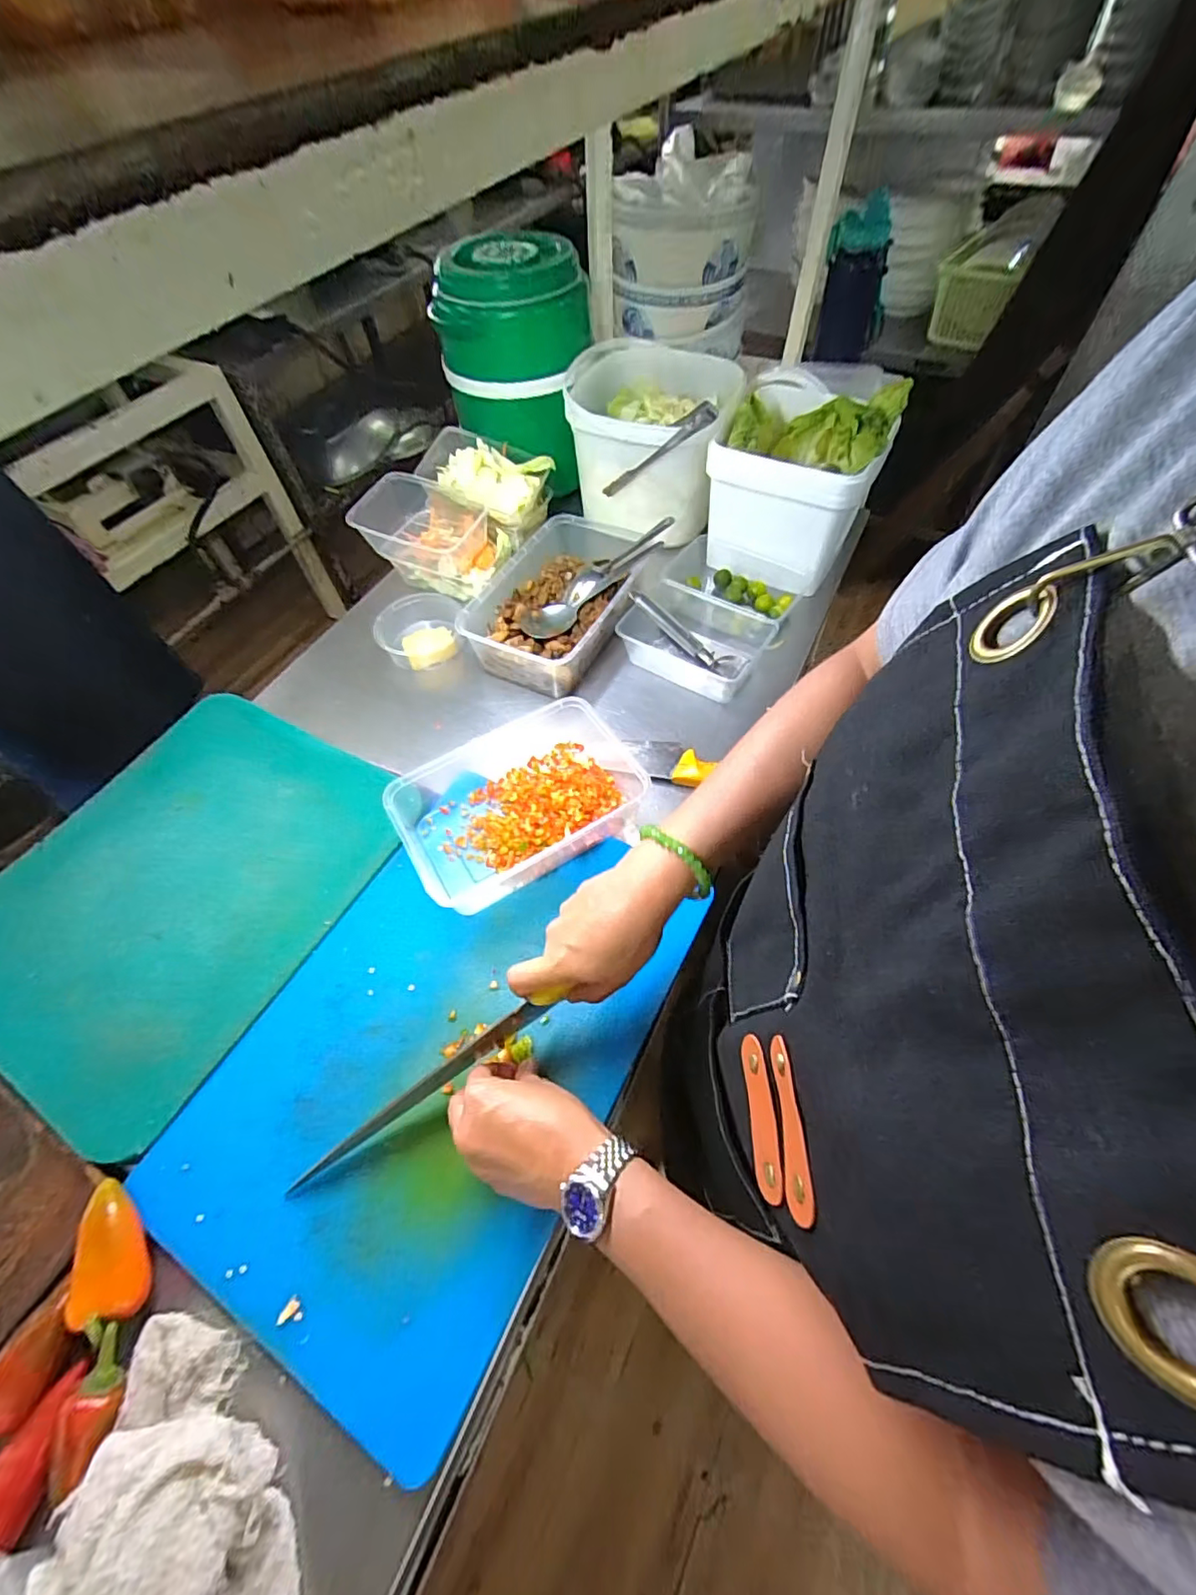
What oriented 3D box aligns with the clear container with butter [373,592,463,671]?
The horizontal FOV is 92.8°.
[{"bbox_3d":[-0.236,-0.218,0.749,0.105,0.042,0.099,-2,57,3],"label":"clear container with butter"}]

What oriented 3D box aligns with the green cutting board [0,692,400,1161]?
[{"bbox_3d":[-0.418,0.078,0.571,0.346,0.022,0.385,22,61,17],"label":"green cutting board"}]

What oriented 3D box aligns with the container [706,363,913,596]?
[{"bbox_3d":[0.269,-0.424,0.778,0.195,0.179,0.227,19,60,15],"label":"container"}]

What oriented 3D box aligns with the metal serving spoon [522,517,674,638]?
[{"bbox_3d":[-0.002,-0.286,0.730,0.063,0.036,0.244,38,67,24],"label":"metal serving spoon"}]

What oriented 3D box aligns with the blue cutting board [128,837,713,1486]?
[{"bbox_3d":[-0.131,0.200,0.476,0.298,0.023,0.408,27,63,16],"label":"blue cutting board"}]

